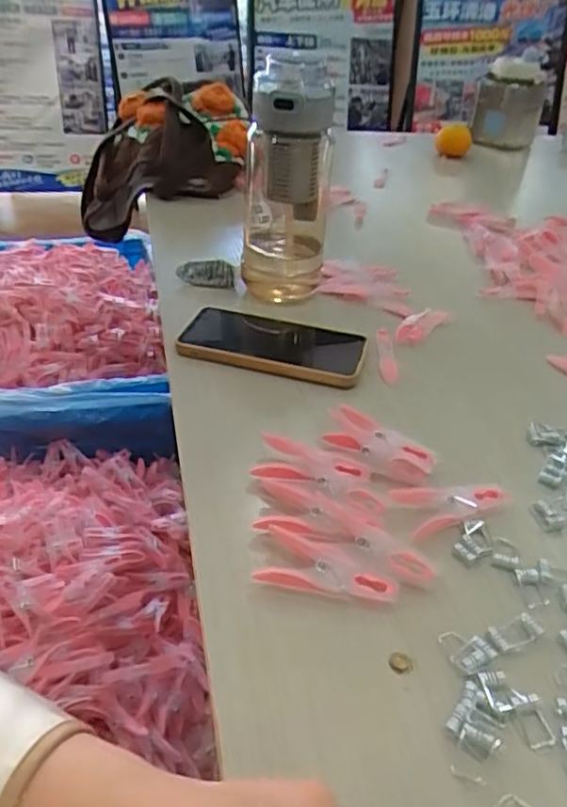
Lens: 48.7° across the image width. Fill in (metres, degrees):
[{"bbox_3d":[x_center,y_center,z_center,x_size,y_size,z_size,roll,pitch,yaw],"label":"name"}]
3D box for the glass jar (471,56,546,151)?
[{"bbox_3d":[0.432,-0.571,1.194,0.118,0.153,0.127,18,39,15],"label":"glass jar"}]

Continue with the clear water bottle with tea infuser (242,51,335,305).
[{"bbox_3d":[0.006,-0.203,0.569,0.077,0.200,0.067,4,37,0],"label":"clear water bottle with tea infuser"}]

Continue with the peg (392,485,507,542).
[{"bbox_3d":[0.108,0.061,0.396,0.074,0.009,0.034,-11,39,-20],"label":"peg"}]

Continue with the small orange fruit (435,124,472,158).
[{"bbox_3d":[0.301,-0.466,1.111,0.059,0.052,0.067,15,38,11],"label":"small orange fruit"}]

